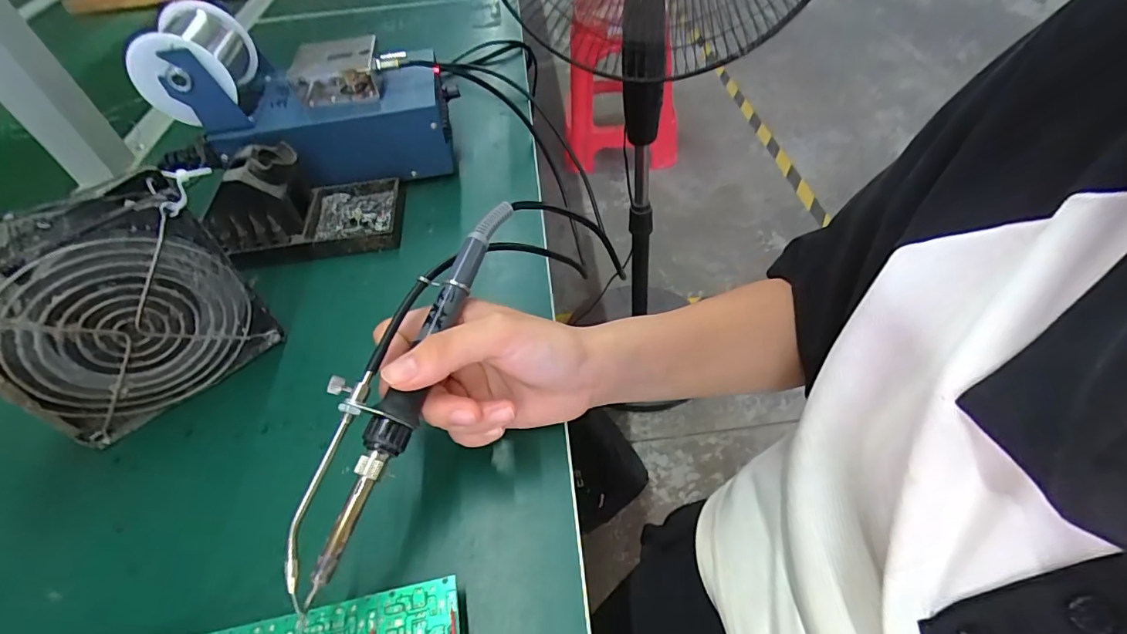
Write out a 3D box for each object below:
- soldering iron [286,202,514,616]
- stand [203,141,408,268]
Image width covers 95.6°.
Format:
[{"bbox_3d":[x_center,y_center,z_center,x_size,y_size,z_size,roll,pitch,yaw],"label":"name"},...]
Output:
[{"bbox_3d":[-0.076,0.020,0.241,0.034,0.018,0.203,14,63,15],"label":"soldering iron"},{"bbox_3d":[-0.198,-0.093,0.393,0.129,0.070,0.076,-11,50,-6],"label":"stand"}]

